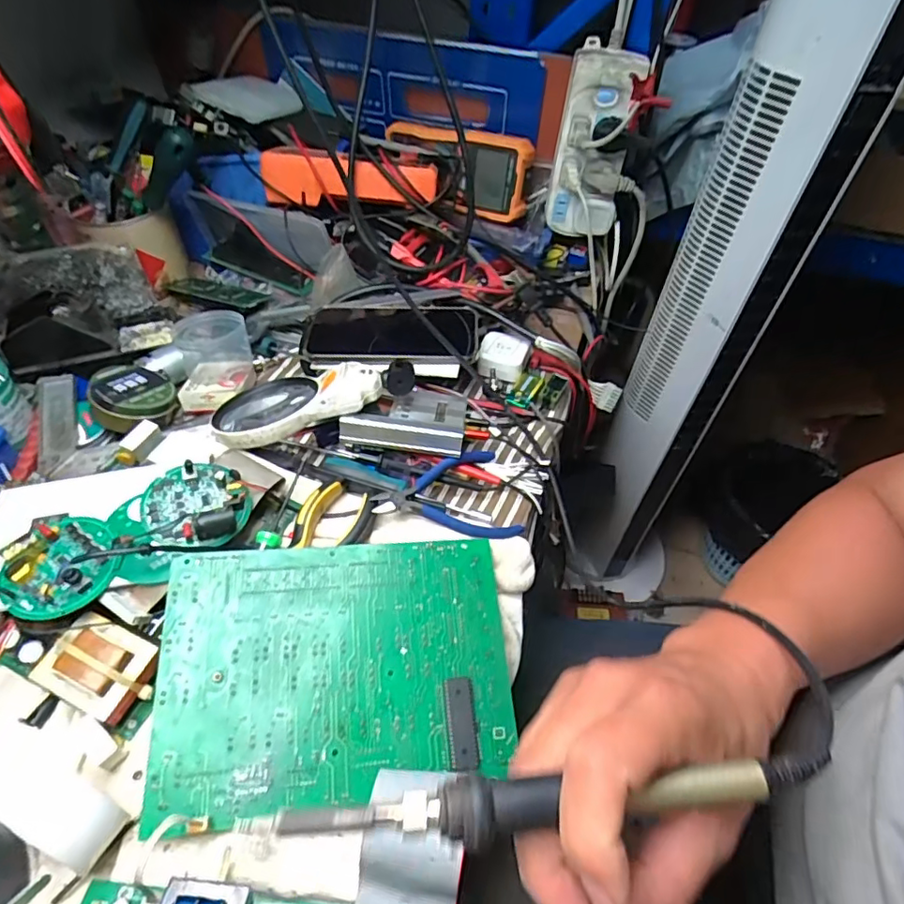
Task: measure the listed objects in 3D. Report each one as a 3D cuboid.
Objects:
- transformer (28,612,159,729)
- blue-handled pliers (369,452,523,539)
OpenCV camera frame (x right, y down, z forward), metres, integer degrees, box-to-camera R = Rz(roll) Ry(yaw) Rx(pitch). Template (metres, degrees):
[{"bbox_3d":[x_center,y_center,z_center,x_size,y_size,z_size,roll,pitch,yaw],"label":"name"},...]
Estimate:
[{"bbox_3d":[-0.221,0.134,0.355,0.064,0.032,0.048,20,51,12],"label":"transformer"},{"bbox_3d":[-0.006,0.034,0.456,0.112,0.021,0.076,-8,51,-10],"label":"blue-handled pliers"}]

